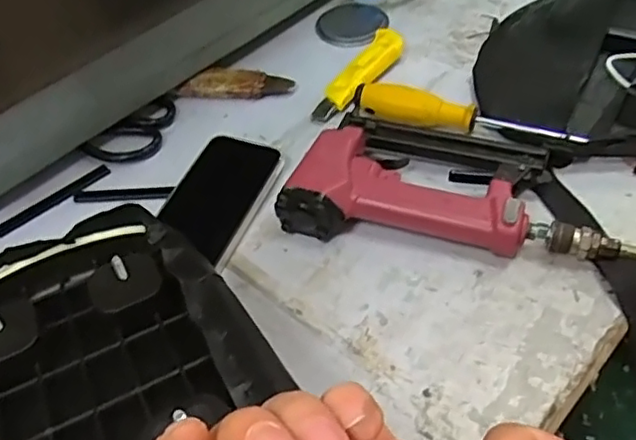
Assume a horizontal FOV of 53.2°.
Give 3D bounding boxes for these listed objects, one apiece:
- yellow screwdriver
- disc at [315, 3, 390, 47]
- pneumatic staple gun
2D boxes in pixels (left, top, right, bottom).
[{"bbox_3d":[0.135,-0.092,0.576,0.196,0.035,0.032,9,51,13],"label":"yellow screwdriver"},{"bbox_3d":[0.040,-0.225,0.722,0.075,0.013,0.081,7,50,12],"label":"disc"},{"bbox_3d":[0.105,-0.034,0.523,0.254,0.044,0.124,6,50,11],"label":"pneumatic staple gun"}]

